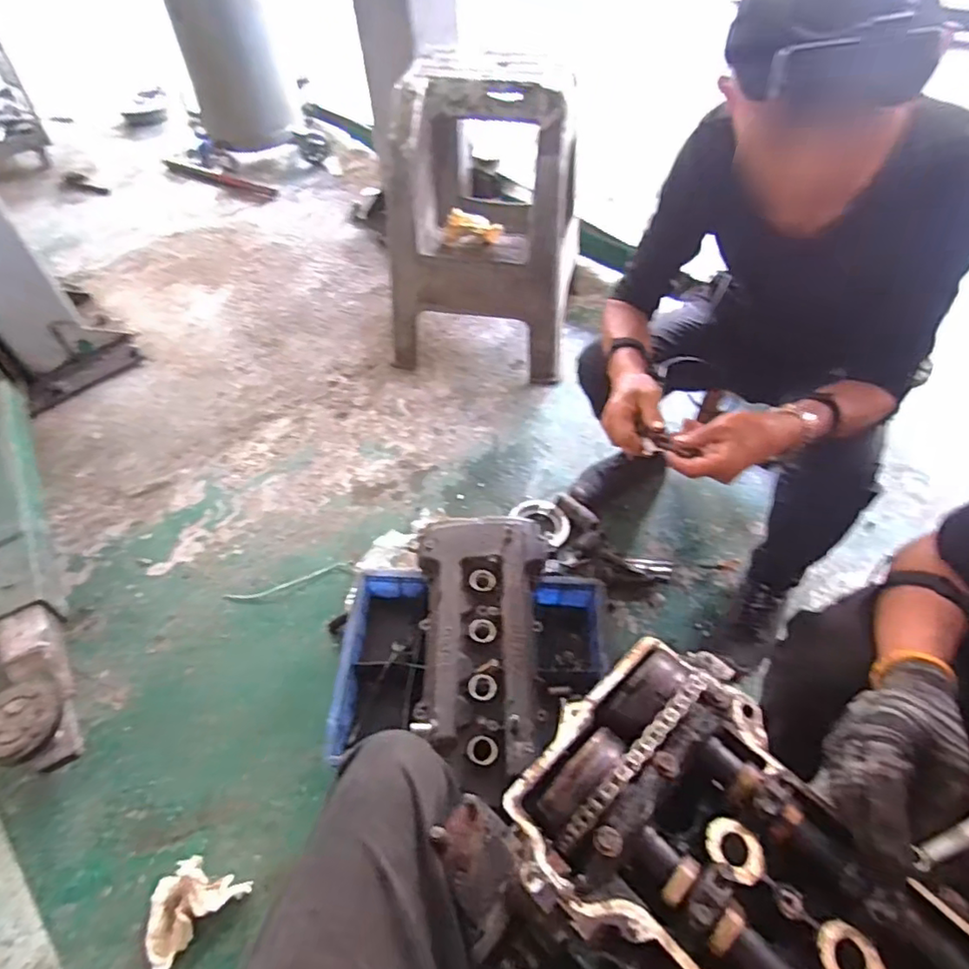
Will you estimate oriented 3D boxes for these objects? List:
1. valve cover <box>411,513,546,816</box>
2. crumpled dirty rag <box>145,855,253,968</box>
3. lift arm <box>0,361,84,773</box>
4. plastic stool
[{"bbox_3d":[-0.005,0.224,0.902,0.207,0.078,0.410,-1,53,2],"label":"valve cover"},{"bbox_3d":[-0.409,0.575,0.817,0.091,0.043,0.132,37,60,26],"label":"crumpled dirty rag"},{"bbox_3d":[-0.902,0.046,1.132,0.105,0.137,1.013,-27,56,-17],"label":"lift arm"},{"bbox_3d":[0.016,-0.614,1.420,0.398,0.581,0.405,9,54,9],"label":"plastic stool"}]

